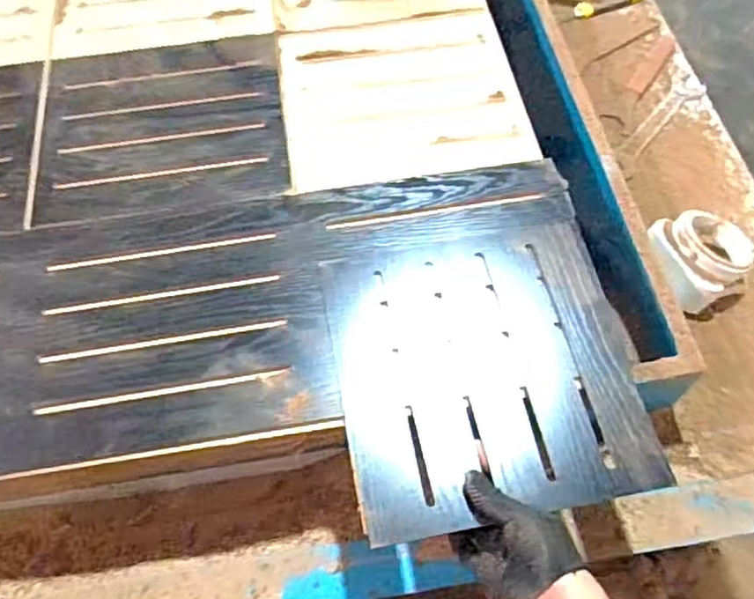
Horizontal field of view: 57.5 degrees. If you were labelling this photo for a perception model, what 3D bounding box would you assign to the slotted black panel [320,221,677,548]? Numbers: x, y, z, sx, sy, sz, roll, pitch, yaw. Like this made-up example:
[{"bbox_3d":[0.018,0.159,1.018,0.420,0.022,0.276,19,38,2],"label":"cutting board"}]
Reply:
[{"bbox_3d":[0.111,0.067,0.707,0.296,0.011,0.302,-10,61,-4],"label":"slotted black panel"}]

